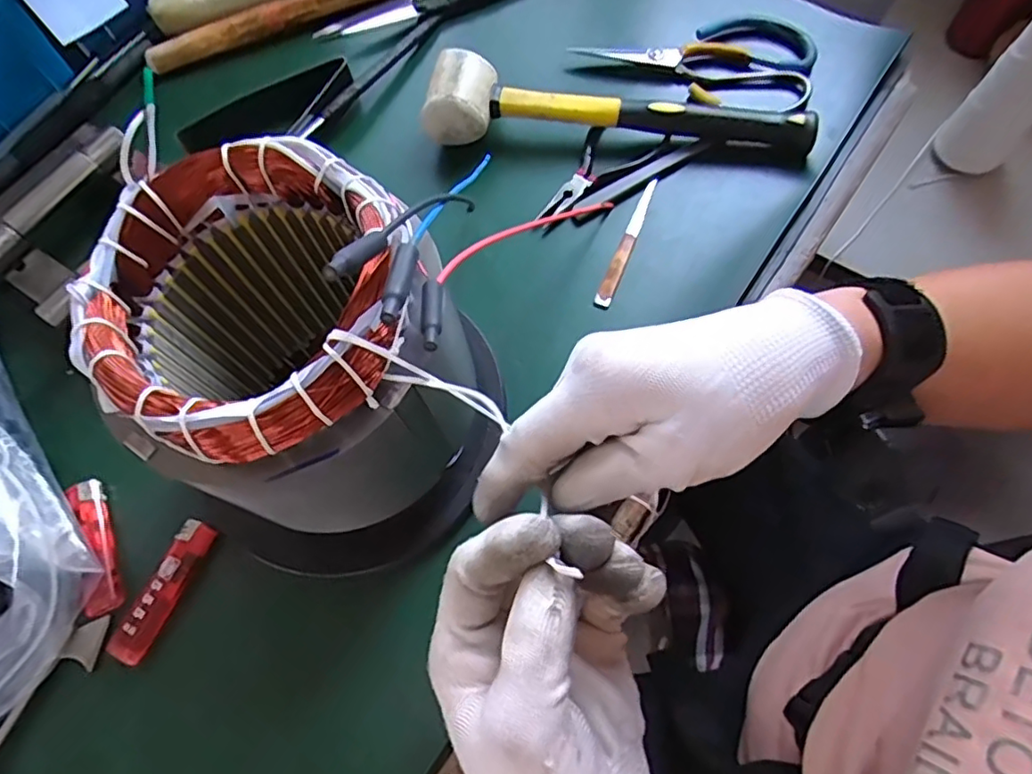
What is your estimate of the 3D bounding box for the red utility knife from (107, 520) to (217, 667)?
[{"bbox_3d":[-0.207,0.119,0.361,0.022,0.009,0.082,23,71,14],"label":"red utility knife"}]

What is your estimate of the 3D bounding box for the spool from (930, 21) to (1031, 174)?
[{"bbox_3d":[0.459,-0.271,0.549,0.062,0.162,0.063,-2,67,4],"label":"spool"}]

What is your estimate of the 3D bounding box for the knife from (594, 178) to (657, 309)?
[{"bbox_3d":[0.079,-0.103,0.430,0.011,0.005,0.109,20,70,13],"label":"knife"}]

